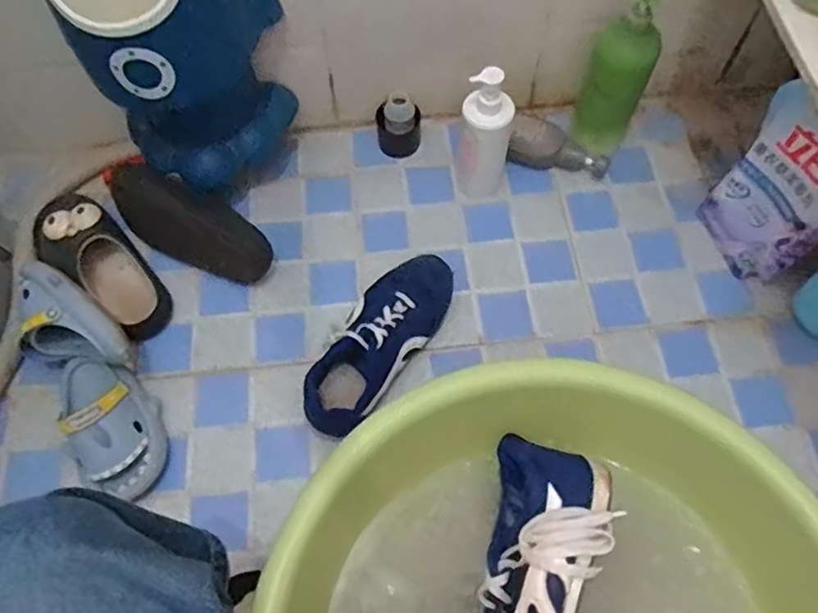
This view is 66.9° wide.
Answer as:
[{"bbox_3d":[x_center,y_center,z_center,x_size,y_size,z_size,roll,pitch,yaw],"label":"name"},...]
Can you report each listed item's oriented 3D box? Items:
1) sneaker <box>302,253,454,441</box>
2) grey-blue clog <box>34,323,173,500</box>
[{"bbox_3d":[-0.039,0.041,0.781,0.099,0.073,0.261,29,67,16],"label":"sneaker"},{"bbox_3d":[-0.362,0.120,0.736,0.092,0.086,0.219,-33,66,-14],"label":"grey-blue clog"}]

